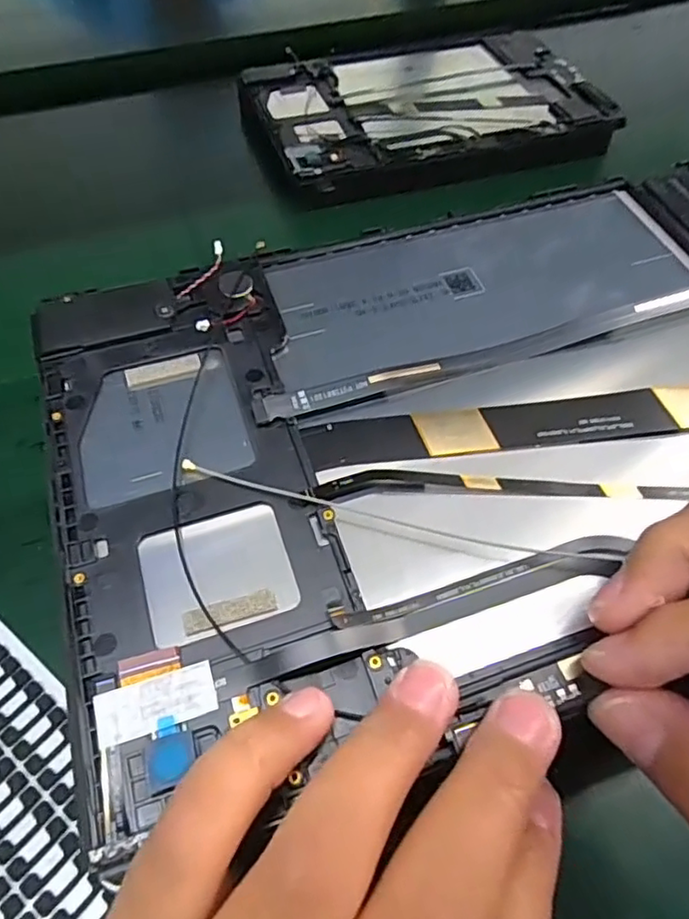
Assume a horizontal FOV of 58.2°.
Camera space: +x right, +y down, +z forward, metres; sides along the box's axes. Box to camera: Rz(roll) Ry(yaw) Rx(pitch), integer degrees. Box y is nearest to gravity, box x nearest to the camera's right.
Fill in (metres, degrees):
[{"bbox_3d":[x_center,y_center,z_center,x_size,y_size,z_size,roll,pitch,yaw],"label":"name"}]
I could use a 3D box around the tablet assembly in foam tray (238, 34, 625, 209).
[{"bbox_3d":[0.056,-0.243,0.436,0.242,0.020,0.165,-17,58,-13],"label":"tablet assembly in foam tray"}]

